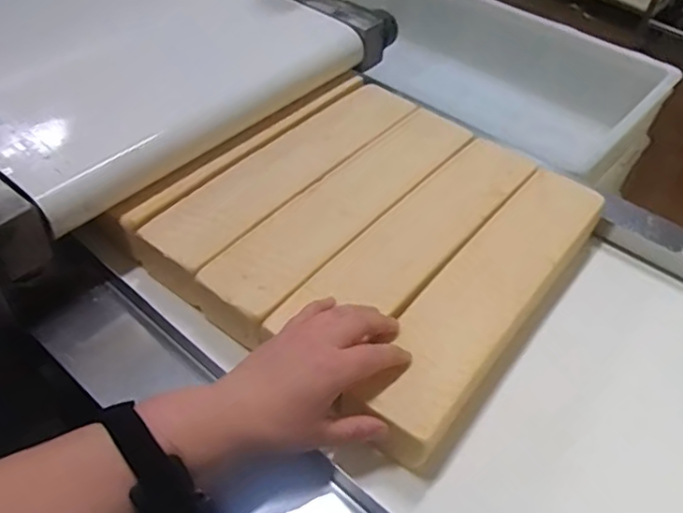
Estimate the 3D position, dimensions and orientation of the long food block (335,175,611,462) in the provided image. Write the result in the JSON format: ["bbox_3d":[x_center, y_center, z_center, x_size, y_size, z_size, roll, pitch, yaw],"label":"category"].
[{"bbox_3d":[0.130,0.042,0.544,0.083,0.059,0.339,30,53,22],"label":"long food block"}]

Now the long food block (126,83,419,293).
[{"bbox_3d":[-0.053,-0.085,0.637,0.081,0.045,0.368,33,53,24],"label":"long food block"}]

